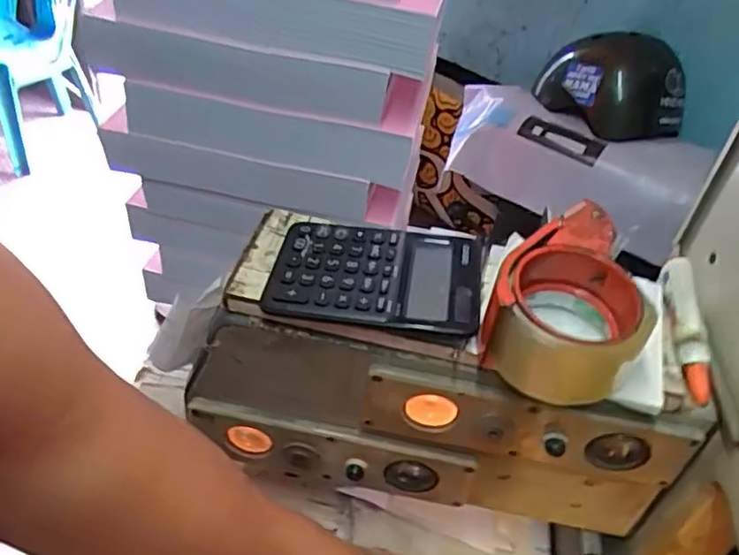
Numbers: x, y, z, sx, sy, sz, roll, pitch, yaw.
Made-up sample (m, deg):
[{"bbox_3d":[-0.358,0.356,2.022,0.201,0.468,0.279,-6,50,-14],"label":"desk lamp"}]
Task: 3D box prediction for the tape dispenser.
[{"bbox_3d":[0.136,0.018,0.414,0.094,0.066,0.124,26,44,21],"label":"tape dispenser"}]

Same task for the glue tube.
[{"bbox_3d":[0.226,0.036,0.449,0.022,0.026,0.104,3,66,-5],"label":"glue tube"}]

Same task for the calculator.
[{"bbox_3d":[0.005,-0.003,0.453,0.143,0.024,0.106,10,40,3],"label":"calculator"}]

